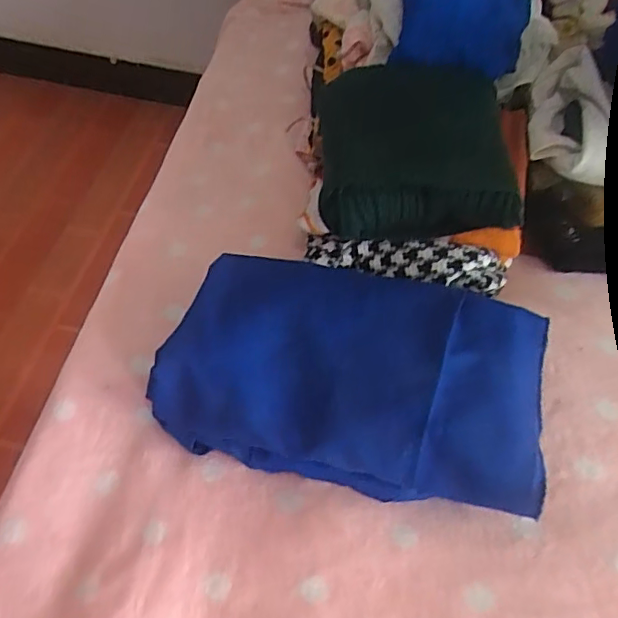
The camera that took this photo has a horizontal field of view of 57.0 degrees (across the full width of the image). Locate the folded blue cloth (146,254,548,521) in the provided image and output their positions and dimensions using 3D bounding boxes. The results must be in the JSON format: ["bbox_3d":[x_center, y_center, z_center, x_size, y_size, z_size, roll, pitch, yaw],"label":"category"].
[{"bbox_3d":[0.035,0.052,0.549,0.359,0.112,0.208,11,54,12],"label":"folded blue cloth"}]

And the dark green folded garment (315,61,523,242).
[{"bbox_3d":[0.105,-0.166,0.595,0.185,0.112,0.191,1,56,-5],"label":"dark green folded garment"}]

